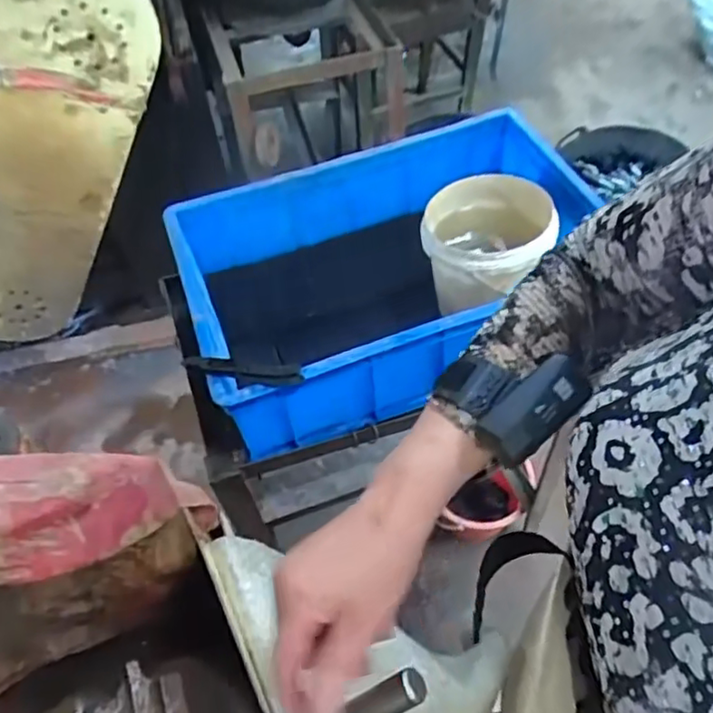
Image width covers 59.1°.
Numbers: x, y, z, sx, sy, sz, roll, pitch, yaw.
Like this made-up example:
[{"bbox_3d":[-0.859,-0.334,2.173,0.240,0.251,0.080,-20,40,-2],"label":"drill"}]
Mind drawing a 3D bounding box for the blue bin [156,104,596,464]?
[{"bbox_3d":[0.047,-0.101,0.847,0.510,0.190,0.336,-17,55,-10],"label":"blue bin"}]

